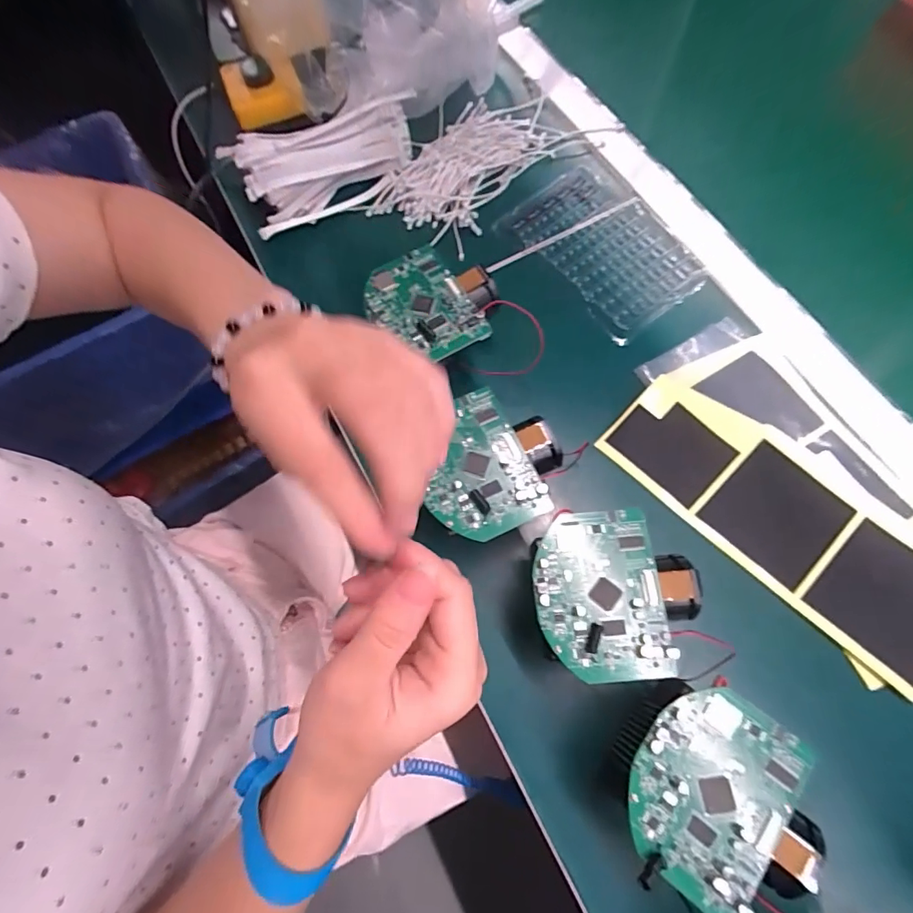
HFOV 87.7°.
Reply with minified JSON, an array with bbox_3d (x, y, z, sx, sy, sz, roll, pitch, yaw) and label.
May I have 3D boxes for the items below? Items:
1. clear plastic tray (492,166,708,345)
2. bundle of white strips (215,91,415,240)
[{"bbox_3d":[0.134,-0.193,0.433,0.126,0.010,0.170,-35,73,-11],"label":"clear plastic tray"},{"bbox_3d":[-0.117,-0.271,0.442,0.160,0.043,0.078,-19,71,-5],"label":"bundle of white strips"}]

